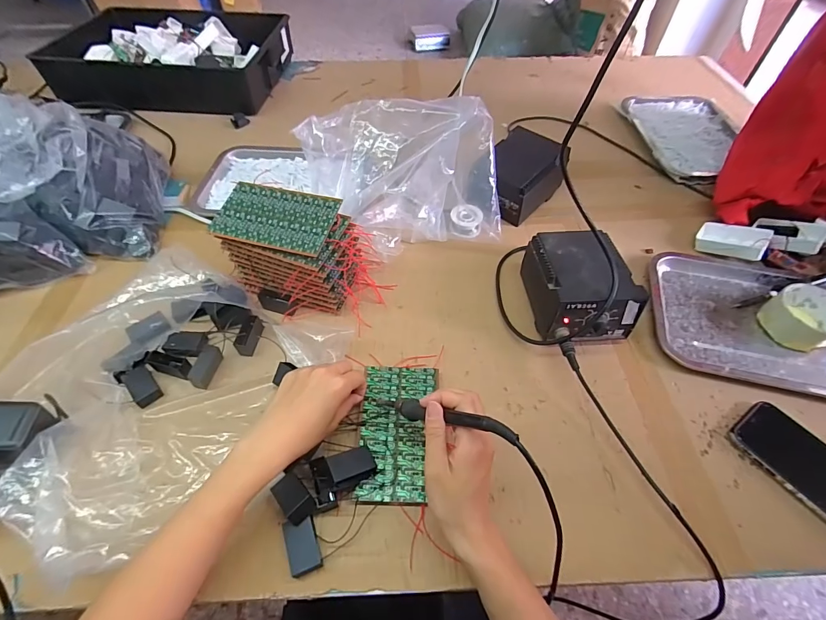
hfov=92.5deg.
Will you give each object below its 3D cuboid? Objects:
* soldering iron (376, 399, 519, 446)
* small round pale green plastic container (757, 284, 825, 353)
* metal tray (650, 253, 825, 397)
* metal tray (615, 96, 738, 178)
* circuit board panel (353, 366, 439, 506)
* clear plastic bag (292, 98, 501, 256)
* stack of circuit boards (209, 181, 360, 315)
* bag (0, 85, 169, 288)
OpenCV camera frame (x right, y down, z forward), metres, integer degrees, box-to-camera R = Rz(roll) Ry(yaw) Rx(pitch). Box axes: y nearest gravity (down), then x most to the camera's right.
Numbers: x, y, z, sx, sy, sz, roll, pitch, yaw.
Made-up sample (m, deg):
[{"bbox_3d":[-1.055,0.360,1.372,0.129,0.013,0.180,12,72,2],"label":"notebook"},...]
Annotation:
[{"bbox_3d":[0.018,0.103,0.386,0.196,0.021,0.017,-5,39,51],"label":"soldering iron"},{"bbox_3d":[0.530,0.008,0.531,0.092,0.047,0.079,-24,58,-17],"label":"small round pale green plastic container"},{"bbox_3d":[0.500,0.011,0.551,0.302,0.029,0.220,12,55,8],"label":"metal tray"},{"bbox_3d":[0.590,-0.379,0.847,0.223,0.019,0.300,-1,54,-1],"label":"metal tray"},{"bbox_3d":[-0.017,0.139,0.462,0.086,0.005,0.159,3,53,1],"label":"circuit board panel"},{"bbox_3d":[-0.020,-0.214,0.622,0.271,0.190,0.187,-7,54,-6],"label":"clear plastic bag"},{"bbox_3d":[-0.174,-0.079,0.560,0.177,0.123,0.117,13,55,9],"label":"stack of circuit boards"},{"bbox_3d":[-0.615,-0.184,0.606,0.370,0.162,0.292,-8,55,-6],"label":"bag"}]

